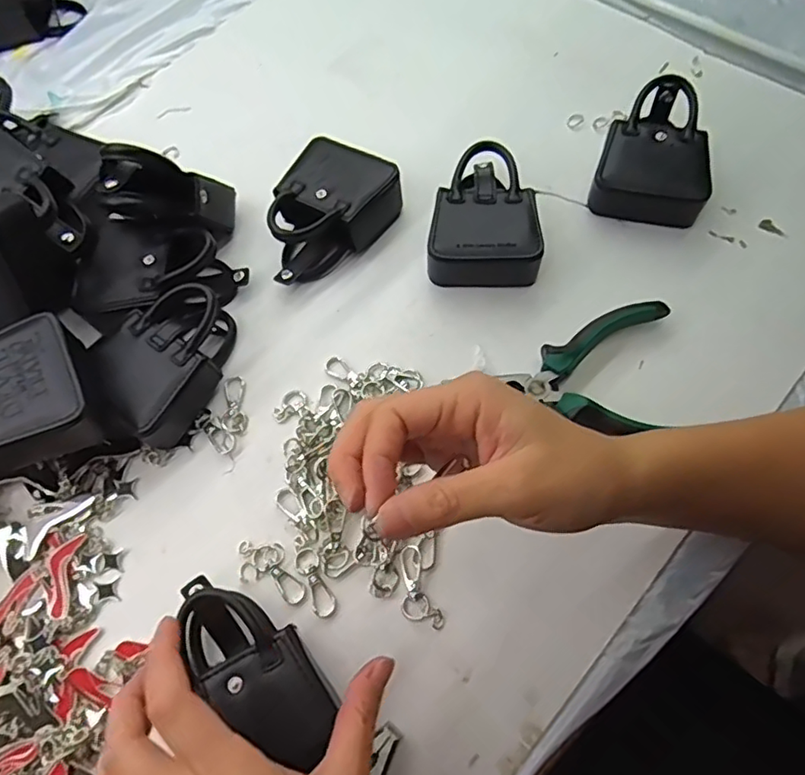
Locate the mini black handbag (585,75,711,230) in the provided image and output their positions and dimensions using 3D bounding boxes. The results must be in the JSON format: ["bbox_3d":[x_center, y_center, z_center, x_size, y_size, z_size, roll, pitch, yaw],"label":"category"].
[{"bbox_3d":[0.183,-0.169,0.421,0.078,0.047,0.092,15,67,7],"label":"mini black handbag"}]

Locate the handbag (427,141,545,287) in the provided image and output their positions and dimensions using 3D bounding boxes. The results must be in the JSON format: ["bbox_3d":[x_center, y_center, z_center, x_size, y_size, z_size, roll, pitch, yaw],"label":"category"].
[{"bbox_3d":[0.058,-0.120,0.413,0.073,0.043,0.097,4,66,2],"label":"handbag"}]

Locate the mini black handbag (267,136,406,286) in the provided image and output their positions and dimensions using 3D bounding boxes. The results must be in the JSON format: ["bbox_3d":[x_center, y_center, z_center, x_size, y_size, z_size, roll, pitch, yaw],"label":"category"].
[{"bbox_3d":[-0.056,-0.123,0.419,0.076,0.041,0.107,28,70,12],"label":"mini black handbag"}]

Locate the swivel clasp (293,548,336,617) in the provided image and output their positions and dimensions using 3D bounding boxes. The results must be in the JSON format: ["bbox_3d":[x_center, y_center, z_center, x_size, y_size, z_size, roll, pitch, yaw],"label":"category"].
[{"bbox_3d":[-0.051,0.112,0.334,0.014,0.004,0.039,-23,68,-9],"label":"swivel clasp"}]

